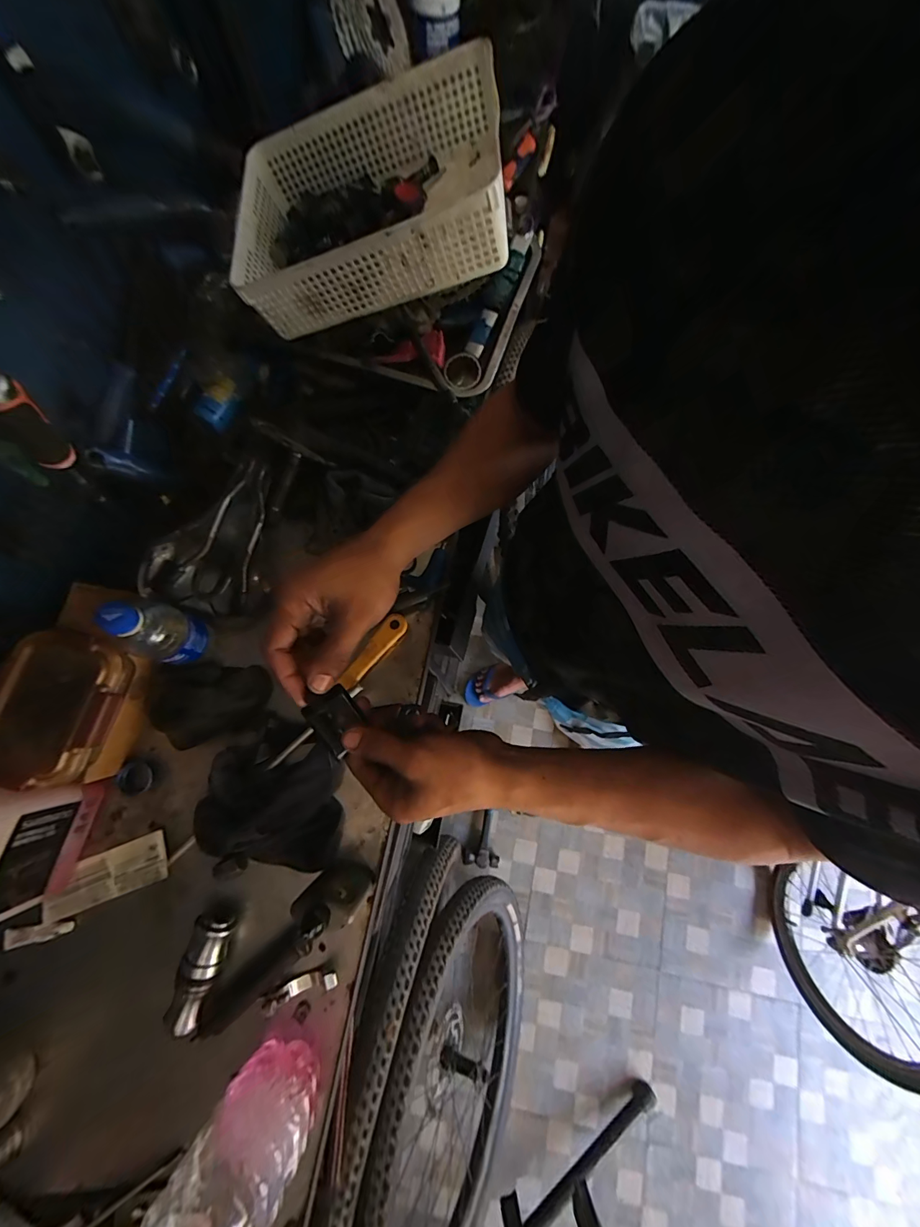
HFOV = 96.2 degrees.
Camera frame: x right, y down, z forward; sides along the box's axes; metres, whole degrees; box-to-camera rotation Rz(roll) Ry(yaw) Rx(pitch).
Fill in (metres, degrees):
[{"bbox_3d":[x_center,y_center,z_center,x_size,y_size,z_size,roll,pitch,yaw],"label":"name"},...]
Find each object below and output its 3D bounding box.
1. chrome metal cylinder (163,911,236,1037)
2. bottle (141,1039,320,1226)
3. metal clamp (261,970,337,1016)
[{"bbox_3d":[-0.283,0.392,0.454,0.042,0.039,0.106,12,76,2],"label":"chrome metal cylinder"},{"bbox_3d":[-0.189,0.467,0.337,0.086,0.217,0.079,0,76,-1],"label":"bottle"},{"bbox_3d":[-0.174,0.411,0.450,0.091,0.030,0.020,-20,78,-6],"label":"metal clamp"}]

